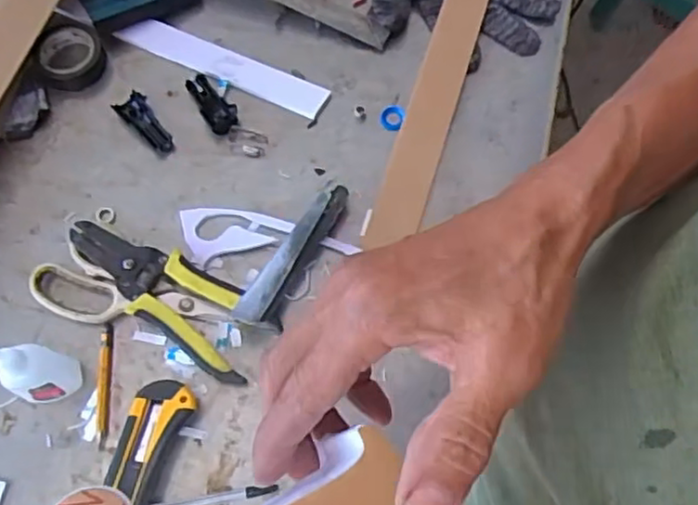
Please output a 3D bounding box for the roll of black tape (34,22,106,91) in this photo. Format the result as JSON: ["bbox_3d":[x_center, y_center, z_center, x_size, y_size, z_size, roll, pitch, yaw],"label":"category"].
[{"bbox_3d":[-0.244,-0.174,0.583,0.054,0.021,0.054,0,69,-1],"label":"roll of black tape"}]

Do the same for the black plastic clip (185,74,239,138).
[{"bbox_3d":[-0.118,-0.128,0.575,0.026,0.012,0.060,-34,74,-13],"label":"black plastic clip"}]

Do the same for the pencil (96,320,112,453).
[{"bbox_3d":[-0.181,0.096,0.490,0.010,0.007,0.089,-4,70,-2],"label":"pencil"}]

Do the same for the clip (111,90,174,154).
[{"bbox_3d":[-0.171,-0.112,0.571,0.060,0.011,0.025,42,74,13],"label":"clip"}]

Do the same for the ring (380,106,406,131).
[{"bbox_3d":[0.037,-0.116,0.577,0.020,0.006,0.022,0,69,-1],"label":"ring"}]

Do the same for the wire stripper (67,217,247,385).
[{"bbox_3d":[-0.139,0.029,0.510,0.169,0.024,0.062,34,72,11],"label":"wire stripper"}]

